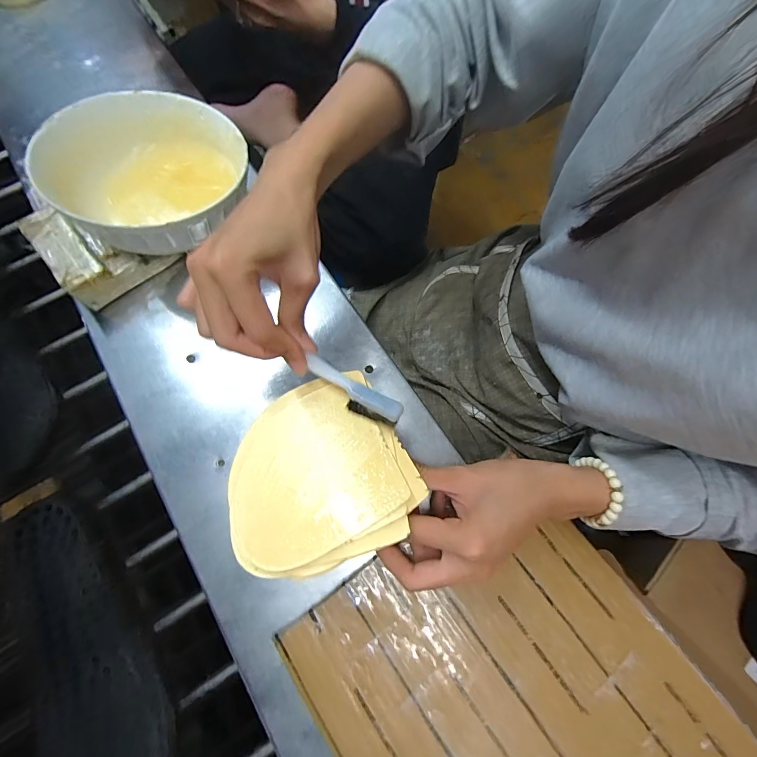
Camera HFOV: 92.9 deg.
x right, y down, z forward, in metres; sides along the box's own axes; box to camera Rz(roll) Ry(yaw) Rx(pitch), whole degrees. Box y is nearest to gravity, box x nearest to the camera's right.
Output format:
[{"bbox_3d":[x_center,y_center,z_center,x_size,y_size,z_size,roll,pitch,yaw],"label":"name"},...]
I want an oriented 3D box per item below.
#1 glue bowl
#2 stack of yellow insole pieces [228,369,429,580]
[{"bbox_3d":[-0.207,-0.197,0.343,0.171,0.062,0.160,0,71,1],"label":"glue bowl"},{"bbox_3d":[-0.042,0.063,0.246,0.123,0.012,0.118,-20,72,-5],"label":"stack of yellow insole pieces"}]

